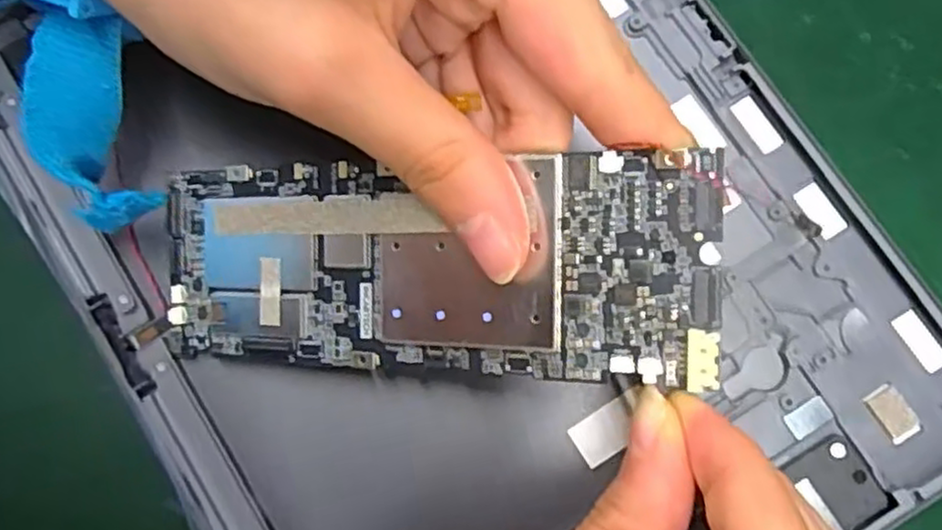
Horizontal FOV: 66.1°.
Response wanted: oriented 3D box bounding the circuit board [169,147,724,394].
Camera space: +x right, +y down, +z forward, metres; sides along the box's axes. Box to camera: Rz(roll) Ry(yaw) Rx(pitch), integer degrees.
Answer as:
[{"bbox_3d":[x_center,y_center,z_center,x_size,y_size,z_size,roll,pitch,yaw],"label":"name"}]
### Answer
[{"bbox_3d":[-0.013,0.000,0.153,0.122,0.004,0.043,1,92,19],"label":"circuit board"}]

